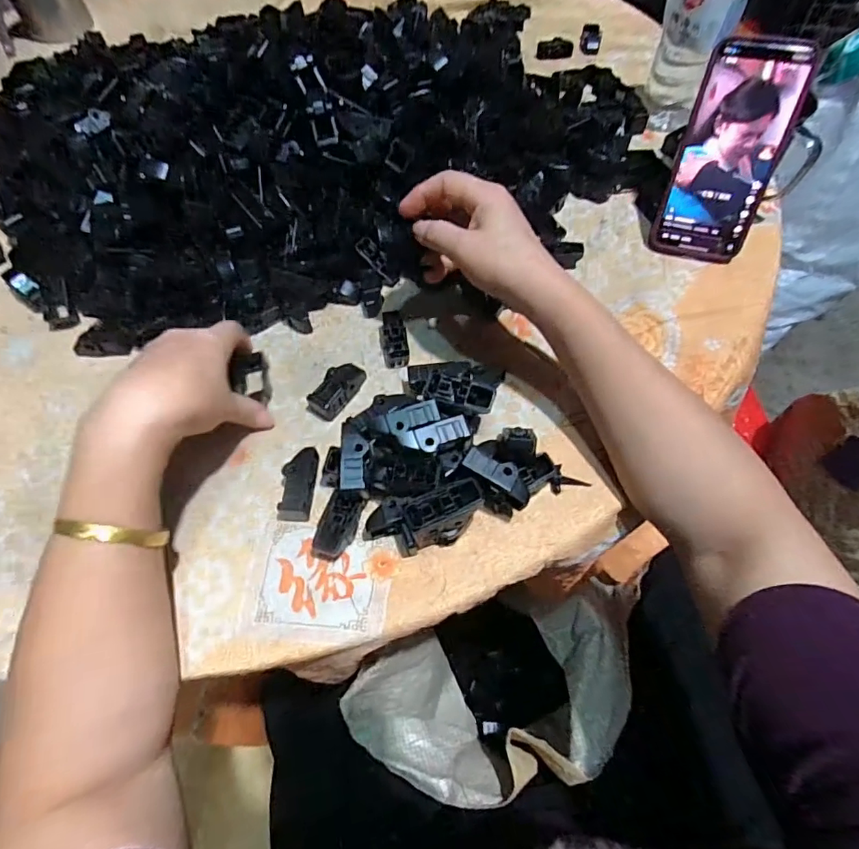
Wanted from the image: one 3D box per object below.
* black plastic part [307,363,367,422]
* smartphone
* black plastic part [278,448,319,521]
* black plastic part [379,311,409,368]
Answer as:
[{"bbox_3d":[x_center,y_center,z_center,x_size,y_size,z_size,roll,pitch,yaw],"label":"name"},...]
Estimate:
[{"bbox_3d":[-0.071,-0.027,0.378,0.023,0.015,0.052,24,66,15],"label":"black plastic part"},{"bbox_3d":[0.248,-0.222,0.409,0.078,0.159,0.010,19,32,17],"label":"smartphone"},{"bbox_3d":[-0.091,0.043,0.342,0.021,0.022,0.053,5,62,6],"label":"black plastic part"},{"bbox_3d":[-0.030,-0.070,0.408,0.022,0.021,0.045,-11,62,-3],"label":"black plastic part"}]

